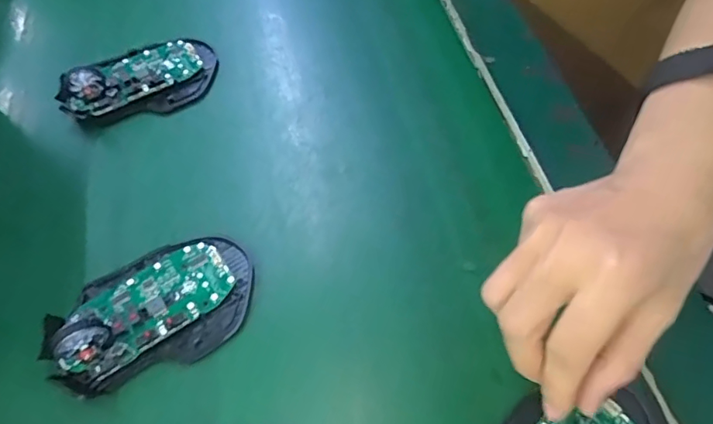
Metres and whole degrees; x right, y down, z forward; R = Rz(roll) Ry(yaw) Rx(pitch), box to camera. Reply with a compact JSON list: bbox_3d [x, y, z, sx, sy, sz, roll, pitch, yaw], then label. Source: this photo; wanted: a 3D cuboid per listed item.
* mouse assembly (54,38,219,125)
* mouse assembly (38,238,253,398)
[{"bbox_3d":[-0.167,-0.106,0.375,0.110,0.030,0.070,-11,60,-6],"label":"mouse assembly"},{"bbox_3d":[-0.115,0.049,0.275,0.109,0.025,0.069,-20,61,-11],"label":"mouse assembly"}]

